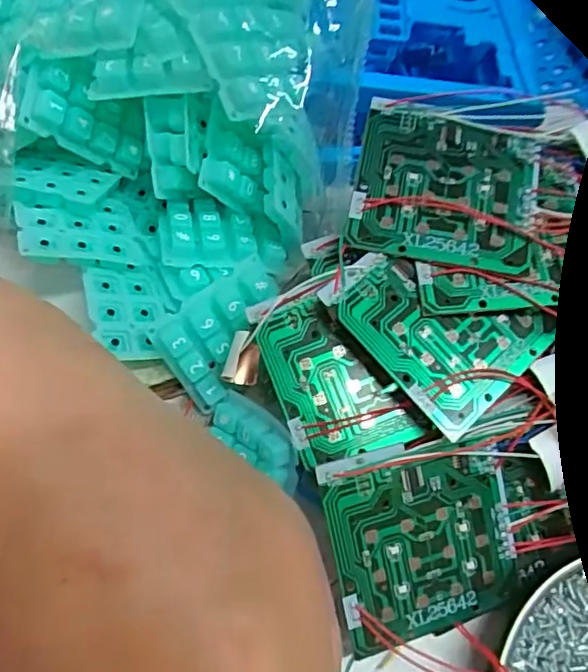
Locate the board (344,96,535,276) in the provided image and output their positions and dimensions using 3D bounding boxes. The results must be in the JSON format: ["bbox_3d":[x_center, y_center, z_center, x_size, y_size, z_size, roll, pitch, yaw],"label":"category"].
[{"bbox_3d":[0.061,-0.061,0.240,0.069,0.004,0.070,10,70,5],"label":"board"}]

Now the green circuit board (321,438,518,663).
[{"bbox_3d":[0.049,0.076,0.219,0.070,0.004,0.073,-12,95,-14],"label":"green circuit board"}]

